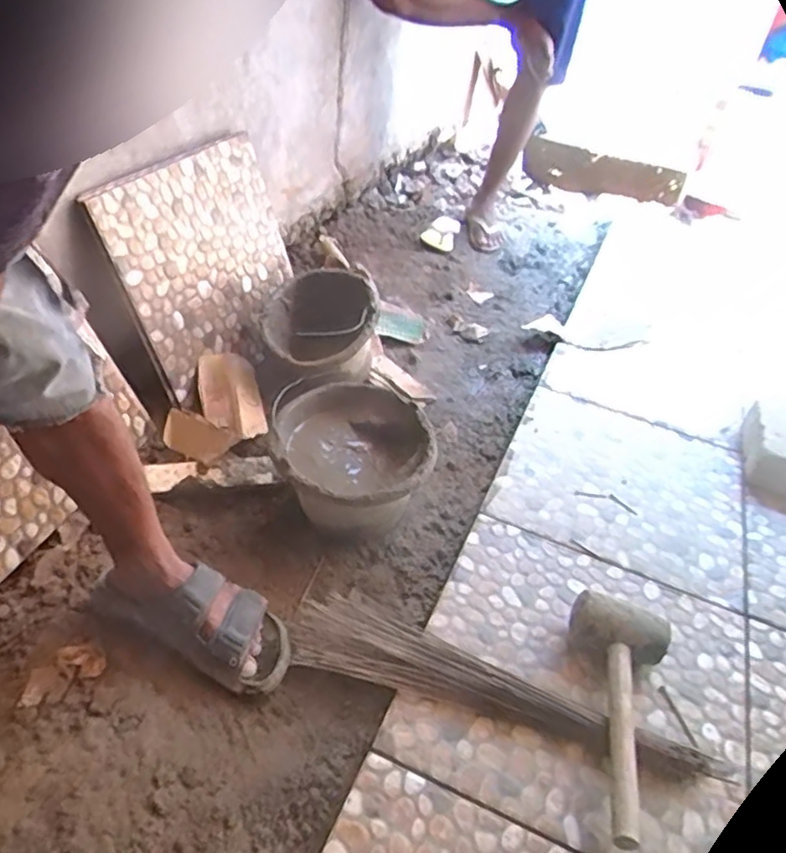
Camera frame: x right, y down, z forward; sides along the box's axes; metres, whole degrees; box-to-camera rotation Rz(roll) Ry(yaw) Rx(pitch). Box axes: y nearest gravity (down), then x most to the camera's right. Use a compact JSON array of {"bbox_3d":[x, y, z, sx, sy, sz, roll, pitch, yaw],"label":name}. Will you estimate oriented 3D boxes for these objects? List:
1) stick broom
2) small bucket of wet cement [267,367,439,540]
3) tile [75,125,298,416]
[{"bbox_3d":[0.132,0.303,0.789,0.518,0.038,0.105,14,39,7],"label":"stick broom"},{"bbox_3d":[-0.067,0.055,0.986,0.224,0.148,0.270,0,41,-9],"label":"small bucket of wet cement"},{"bbox_3d":[-0.318,-0.286,1.161,0.028,0.369,0.381,7,37,32],"label":"tile"}]

